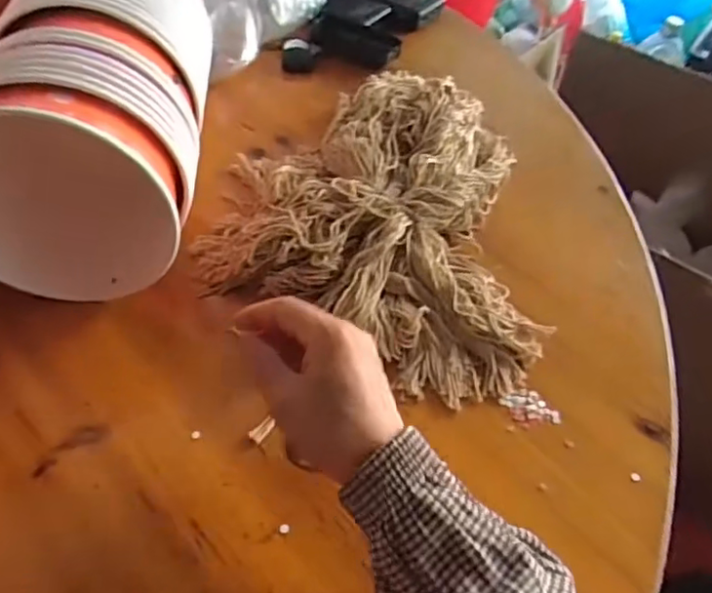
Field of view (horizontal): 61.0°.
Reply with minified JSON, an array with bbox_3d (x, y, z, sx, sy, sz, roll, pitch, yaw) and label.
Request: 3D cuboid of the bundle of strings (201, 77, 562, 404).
[{"bbox_3d":[0.024,-0.080,0.519,0.269,0.055,0.316,12,51,5],"label":"bundle of strings"}]

